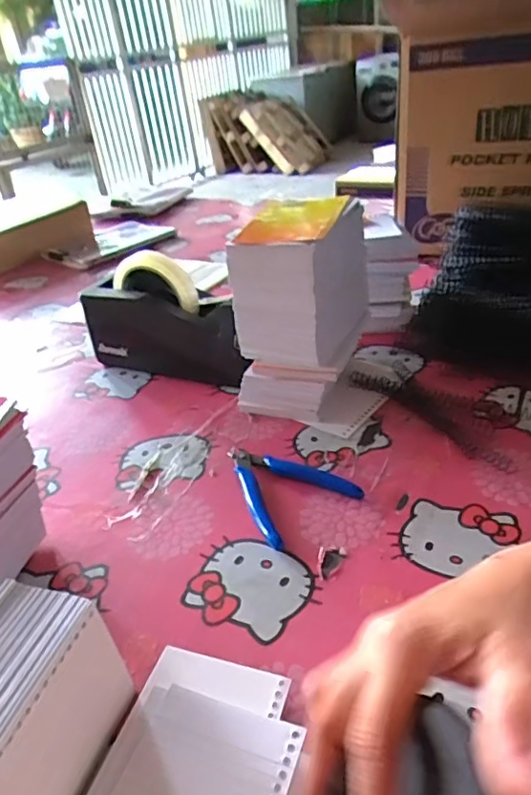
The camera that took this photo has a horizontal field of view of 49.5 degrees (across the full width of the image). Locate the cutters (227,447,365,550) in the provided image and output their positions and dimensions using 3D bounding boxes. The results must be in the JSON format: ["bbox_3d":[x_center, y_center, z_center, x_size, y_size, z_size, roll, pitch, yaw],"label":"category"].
[{"bbox_3d":[0.009,0.068,0.476,0.083,0.012,0.117,-24,35,-25],"label":"cutters"}]

